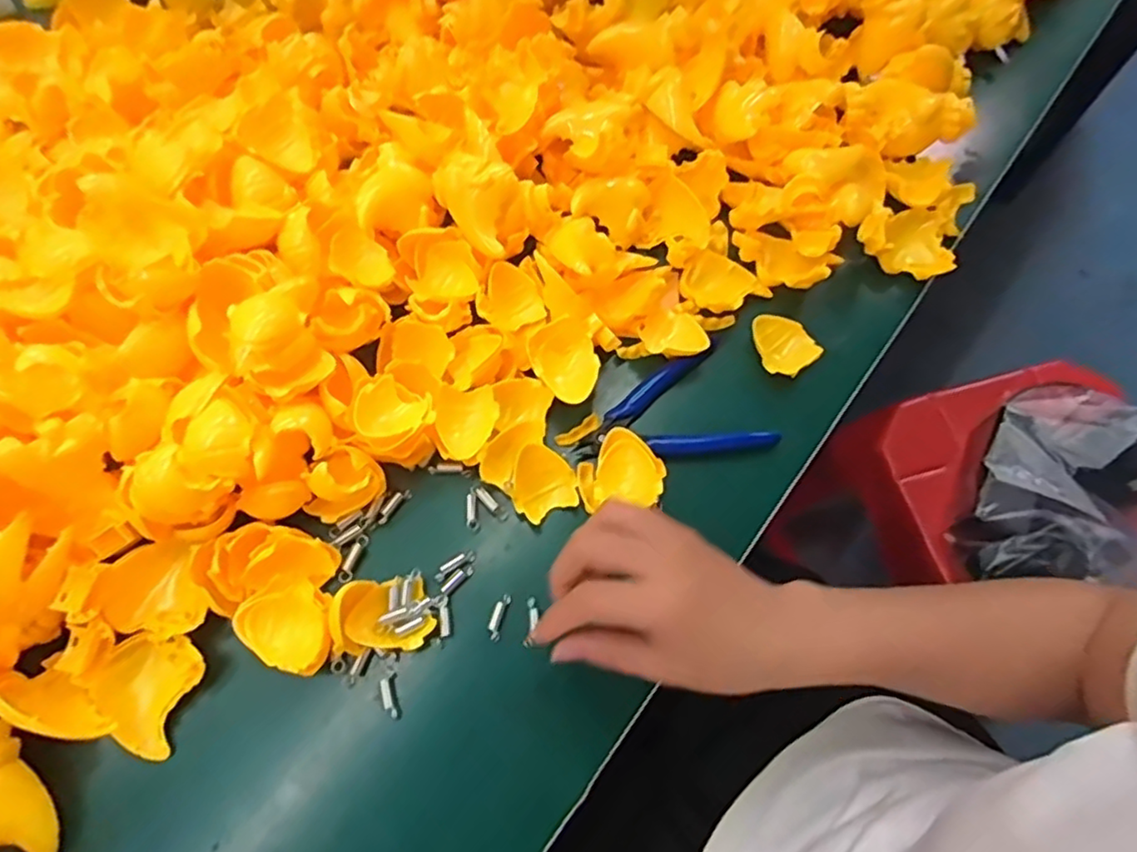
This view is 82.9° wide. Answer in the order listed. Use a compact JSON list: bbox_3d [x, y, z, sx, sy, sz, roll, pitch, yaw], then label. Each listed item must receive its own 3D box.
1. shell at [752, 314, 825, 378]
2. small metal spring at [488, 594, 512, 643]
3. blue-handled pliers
[{"bbox_3d":[0.140,-0.055,0.423,0.038,0.004,0.044,-36,71,-14],"label":"shell"},{"bbox_3d":[-0.039,0.107,0.360,0.008,0.004,0.026,15,68,7],"label":"small metal spring"},{"bbox_3d":[0.060,0.001,0.405,0.117,0.010,0.076,-24,69,-9],"label":"blue-handled pliers"}]

